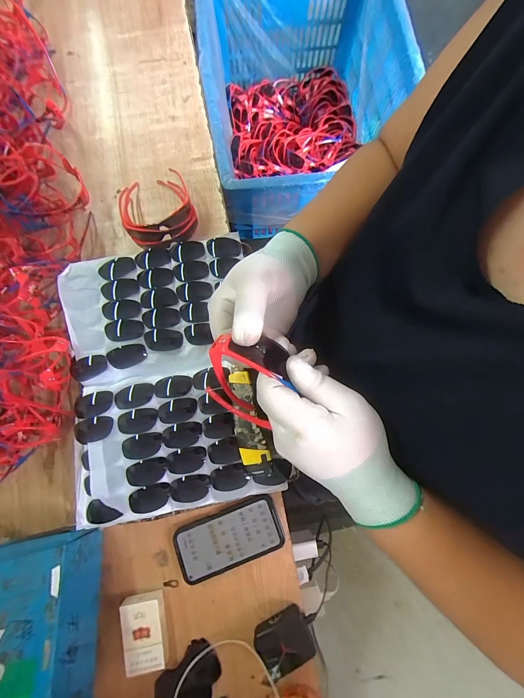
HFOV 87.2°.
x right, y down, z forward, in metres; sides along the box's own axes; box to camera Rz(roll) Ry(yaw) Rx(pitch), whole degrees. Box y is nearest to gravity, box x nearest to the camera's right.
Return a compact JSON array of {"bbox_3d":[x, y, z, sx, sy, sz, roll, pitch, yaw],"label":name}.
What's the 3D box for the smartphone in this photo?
[{"bbox_3d":[-0.053,0.295,0.432,0.164,0.015,0.081,-19,80,-4],"label":"smartphone"}]

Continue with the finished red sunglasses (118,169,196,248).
[{"bbox_3d":[-0.195,-0.264,0.512,0.128,0.050,0.158,-22,81,-5],"label":"finished red sunglasses"}]

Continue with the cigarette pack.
[{"bbox_3d":[-0.171,0.415,0.403,0.057,0.021,0.089,-12,80,-3],"label":"cigarette pack"}]

